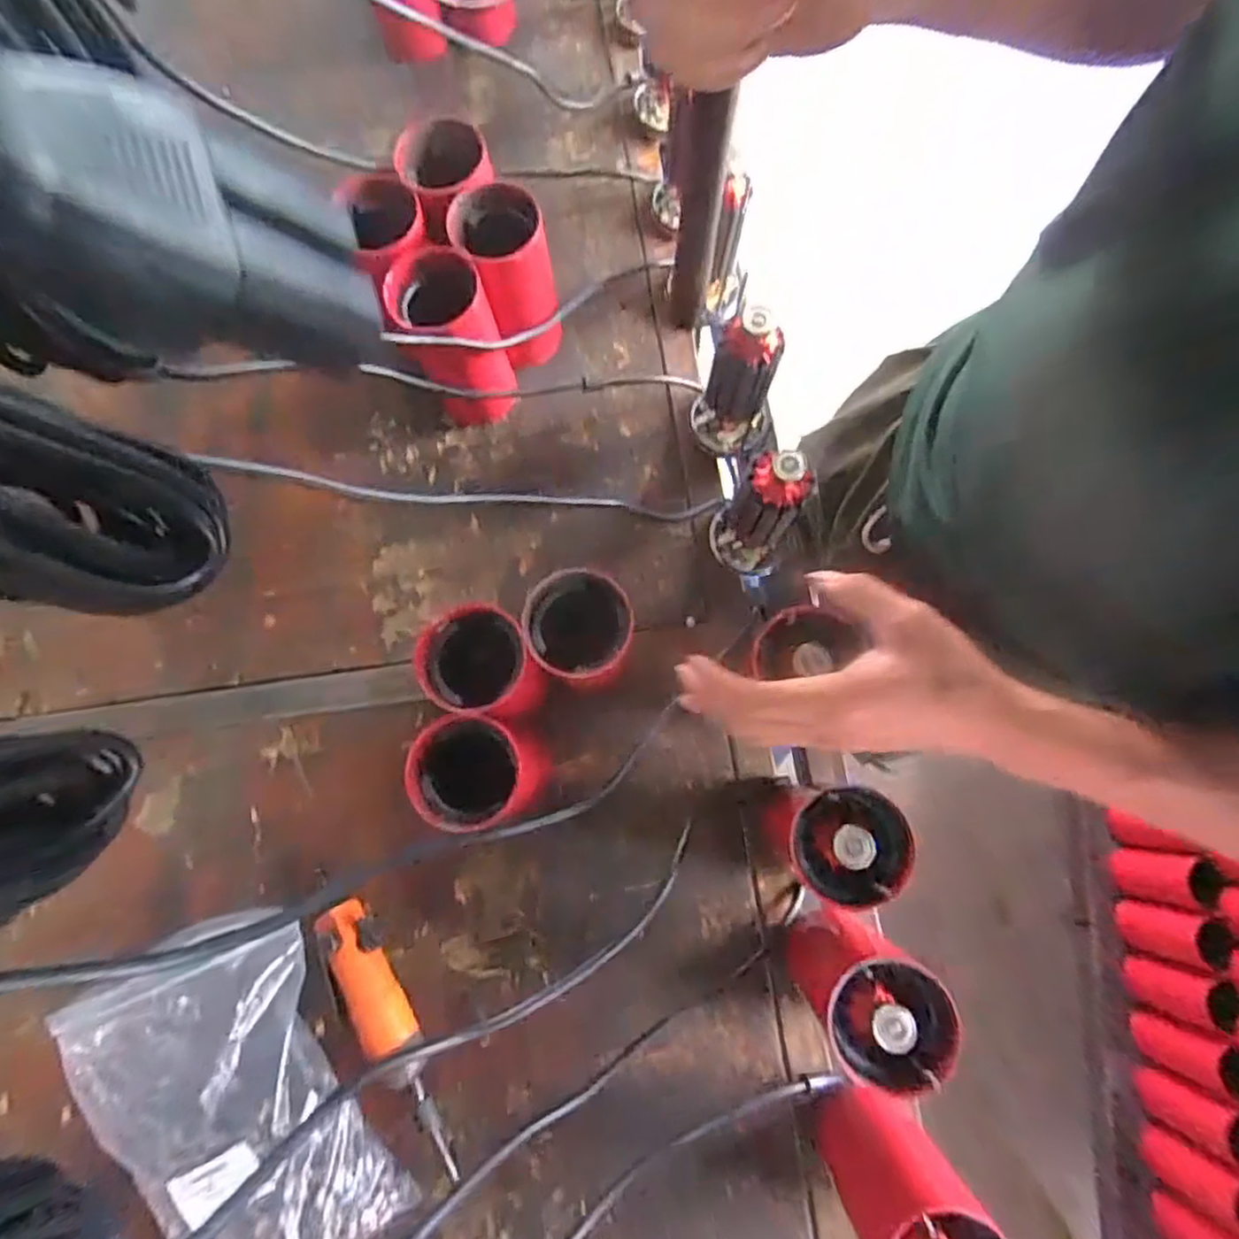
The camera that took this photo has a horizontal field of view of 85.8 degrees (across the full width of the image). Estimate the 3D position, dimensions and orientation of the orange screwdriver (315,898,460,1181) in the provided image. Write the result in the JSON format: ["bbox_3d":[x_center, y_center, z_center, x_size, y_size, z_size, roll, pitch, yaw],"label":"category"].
[{"bbox_3d":[-0.180,0.329,0.529,0.042,0.027,0.213,-28,78,-5],"label":"orange screwdriver"}]

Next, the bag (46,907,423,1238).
[{"bbox_3d":[-0.283,0.361,0.493,0.169,0.100,0.248,-25,78,-4],"label":"bag"}]

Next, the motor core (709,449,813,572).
[{"bbox_3d":[0.114,-0.089,0.558,0.066,0.169,0.052,24,79,7],"label":"motor core"}]

